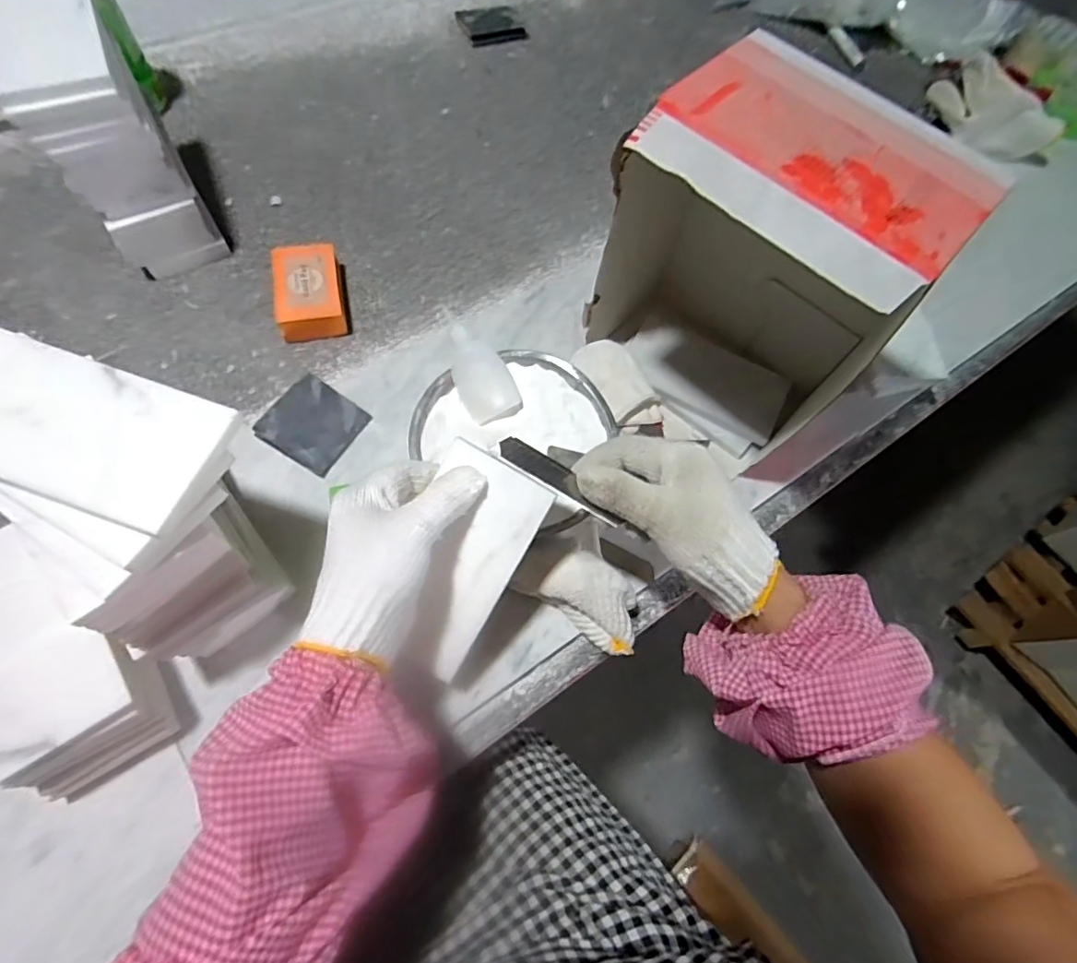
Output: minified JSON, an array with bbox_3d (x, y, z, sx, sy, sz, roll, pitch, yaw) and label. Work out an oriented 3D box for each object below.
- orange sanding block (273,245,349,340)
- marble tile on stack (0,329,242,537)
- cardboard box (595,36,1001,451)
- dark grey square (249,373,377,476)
[{"bbox_3d":[-0.220,-0.183,0.539,0.058,0.033,0.098,-13,67,-9],"label":"orange sanding block"},{"bbox_3d":[-0.245,-0.029,0.294,0.148,0.011,0.075,20,66,6],"label":"marble tile on stack"},{"bbox_3d":[0.151,-0.143,0.426,0.193,0.248,0.154,40,69,14],"label":"cardboard box"},{"bbox_3d":[-0.190,-0.049,0.474,0.069,0.009,0.069,34,68,-3],"label":"dark grey square"}]

